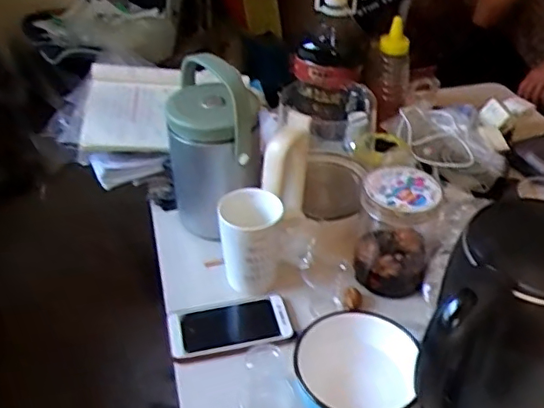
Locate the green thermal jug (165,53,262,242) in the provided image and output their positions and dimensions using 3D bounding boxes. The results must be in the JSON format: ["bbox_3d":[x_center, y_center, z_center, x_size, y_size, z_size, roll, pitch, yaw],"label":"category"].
[{"bbox_3d":[-0.086,-0.083,0.853,0.135,0.238,0.158,-5,38,-7],"label":"green thermal jug"}]

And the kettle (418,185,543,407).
[{"bbox_3d":[0.225,0.142,0.550,0.133,0.242,0.150,20,42,24],"label":"kettle"}]

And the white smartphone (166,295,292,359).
[{"bbox_3d":[-0.054,0.156,0.740,0.153,0.012,0.081,-8,38,-11],"label":"white smartphone"}]

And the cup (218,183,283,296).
[{"bbox_3d":[-0.026,0.048,0.765,0.072,0.122,0.078,0,37,0],"label":"cup"}]

